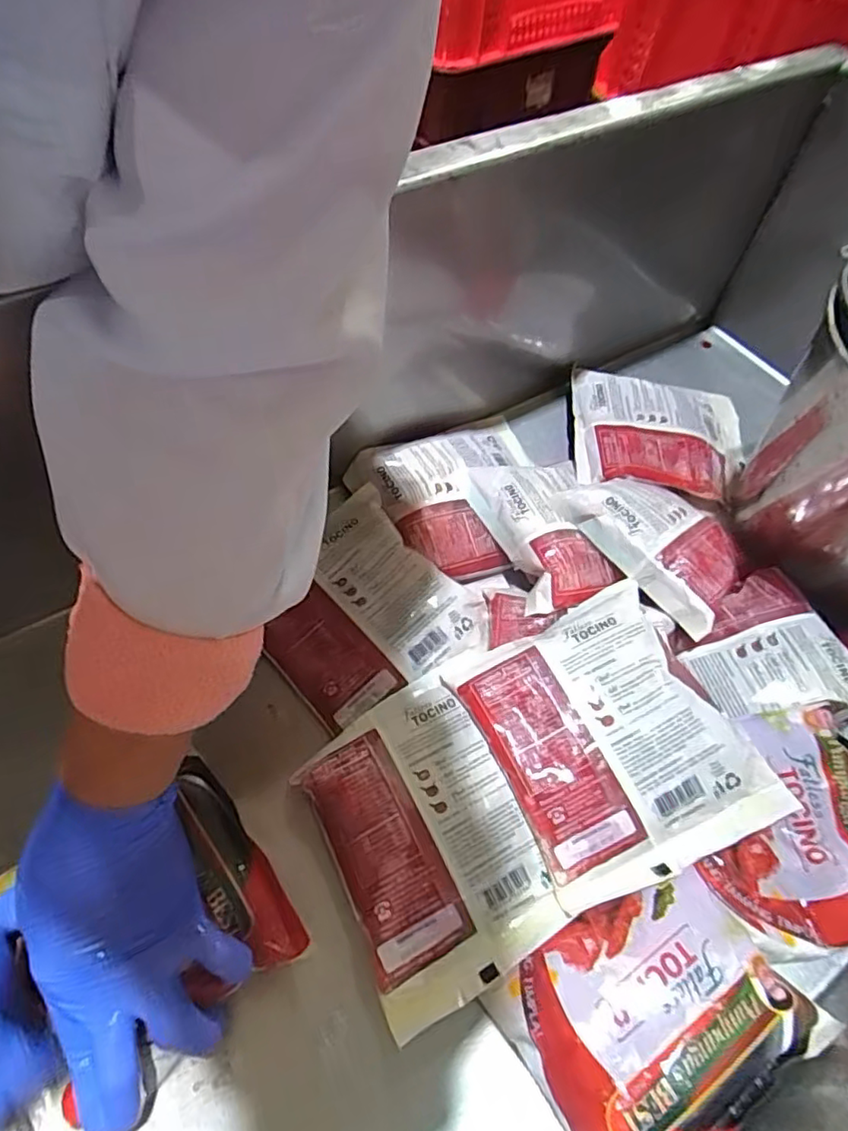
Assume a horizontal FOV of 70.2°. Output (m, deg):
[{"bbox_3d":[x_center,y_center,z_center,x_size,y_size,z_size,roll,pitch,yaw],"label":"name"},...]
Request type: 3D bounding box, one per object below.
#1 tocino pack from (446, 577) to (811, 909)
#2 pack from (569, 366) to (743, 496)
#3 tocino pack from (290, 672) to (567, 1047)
[{"bbox_3d":[0.113,0.100,0.370,0.137,0.027,0.165,-20,62,-16],"label":"tocino pack"},{"bbox_3d":[0.219,-0.119,0.547,0.166,0.021,0.137,9,56,-9],"label":"pack"},{"bbox_3d":[-0.001,0.161,0.363,0.113,0.026,0.163,-23,62,-17],"label":"tocino pack"}]

